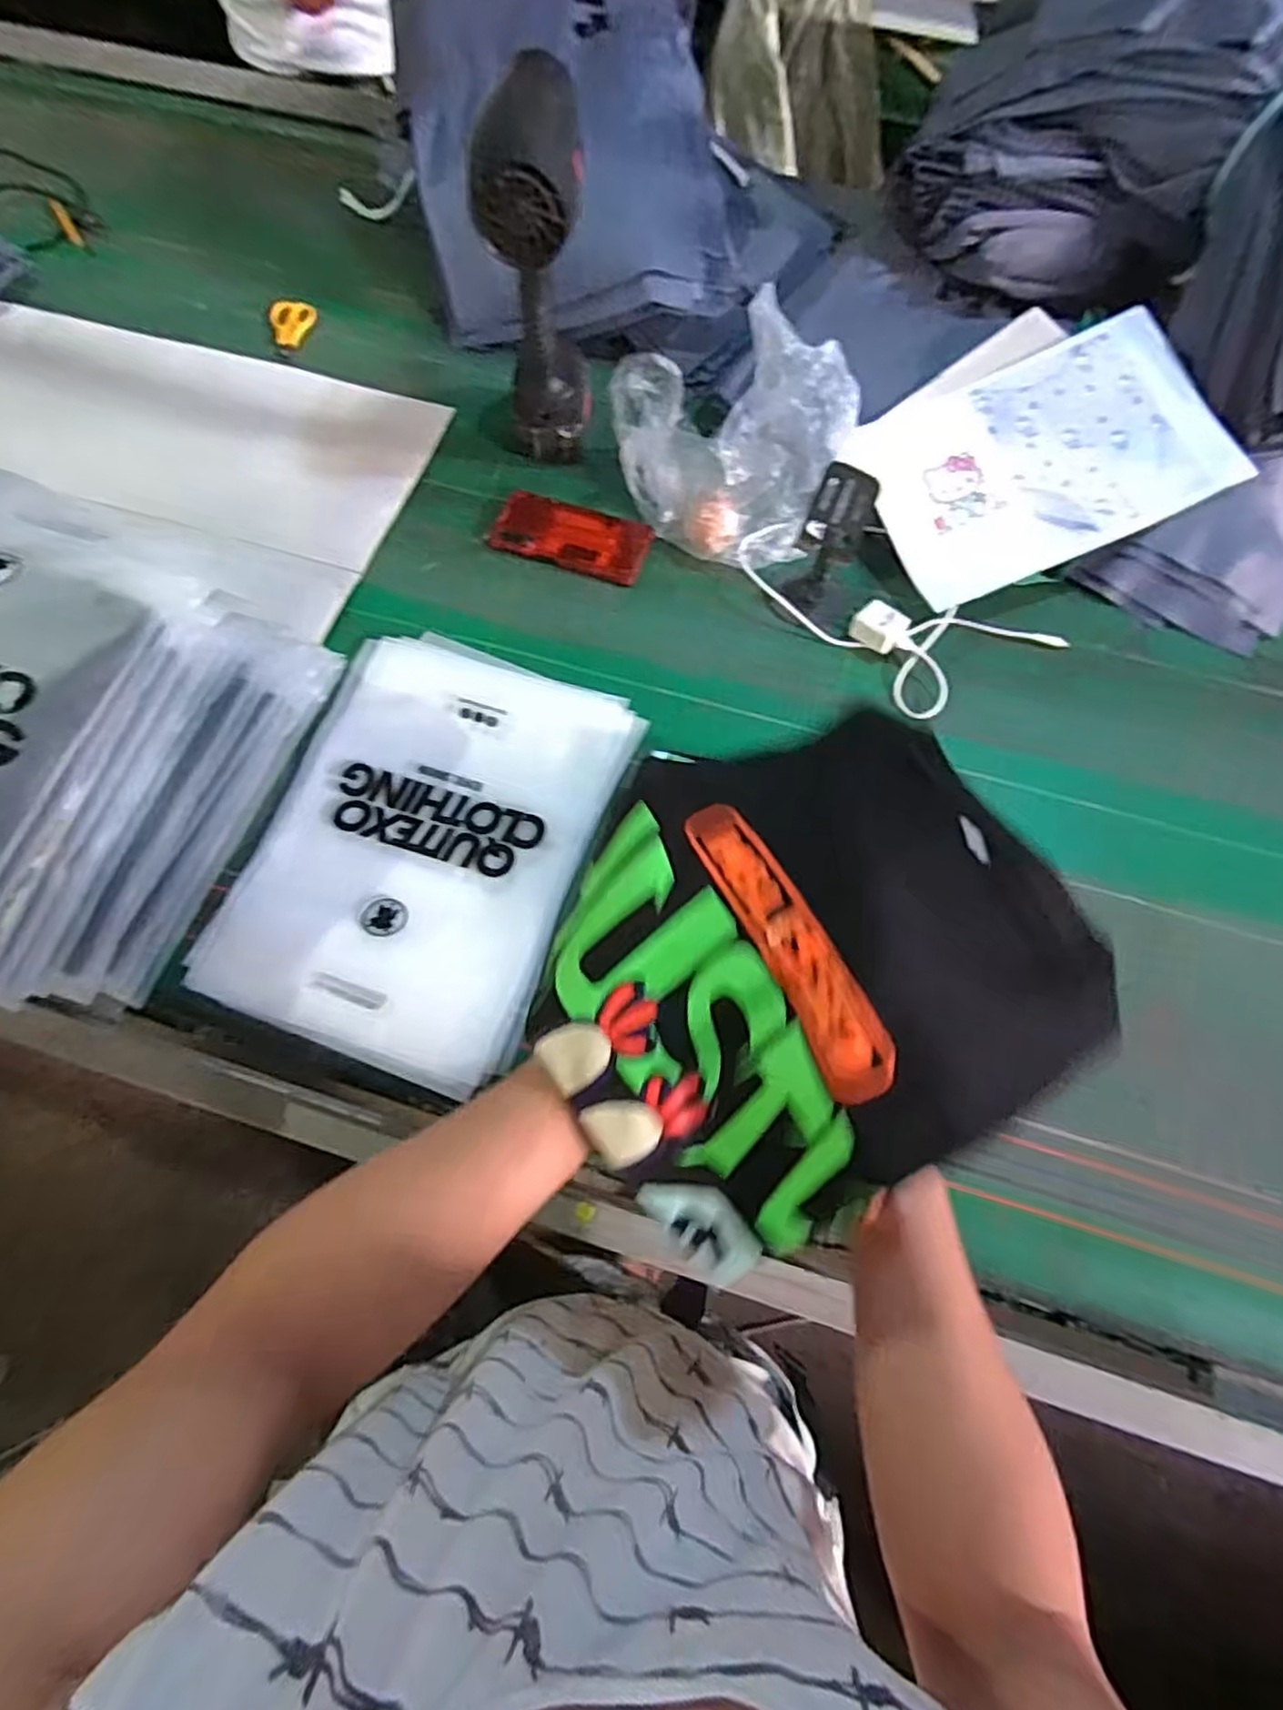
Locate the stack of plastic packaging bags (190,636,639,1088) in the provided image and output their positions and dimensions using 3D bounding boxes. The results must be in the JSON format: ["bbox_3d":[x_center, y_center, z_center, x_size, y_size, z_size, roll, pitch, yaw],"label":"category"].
[{"bbox_3d":[-0.186,-0.016,0.643,0.275,0.030,0.378,19,71,5],"label":"stack of plastic packaging bags"}]

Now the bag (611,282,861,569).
[{"bbox_3d":[0.086,-0.436,0.723,0.182,0.177,0.235,-26,72,-10],"label":"bag"}]

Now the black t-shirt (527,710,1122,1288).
[{"bbox_3d":[0.071,0.052,0.348,0.239,0.085,0.207,-29,74,-11],"label":"black t-shirt"}]

